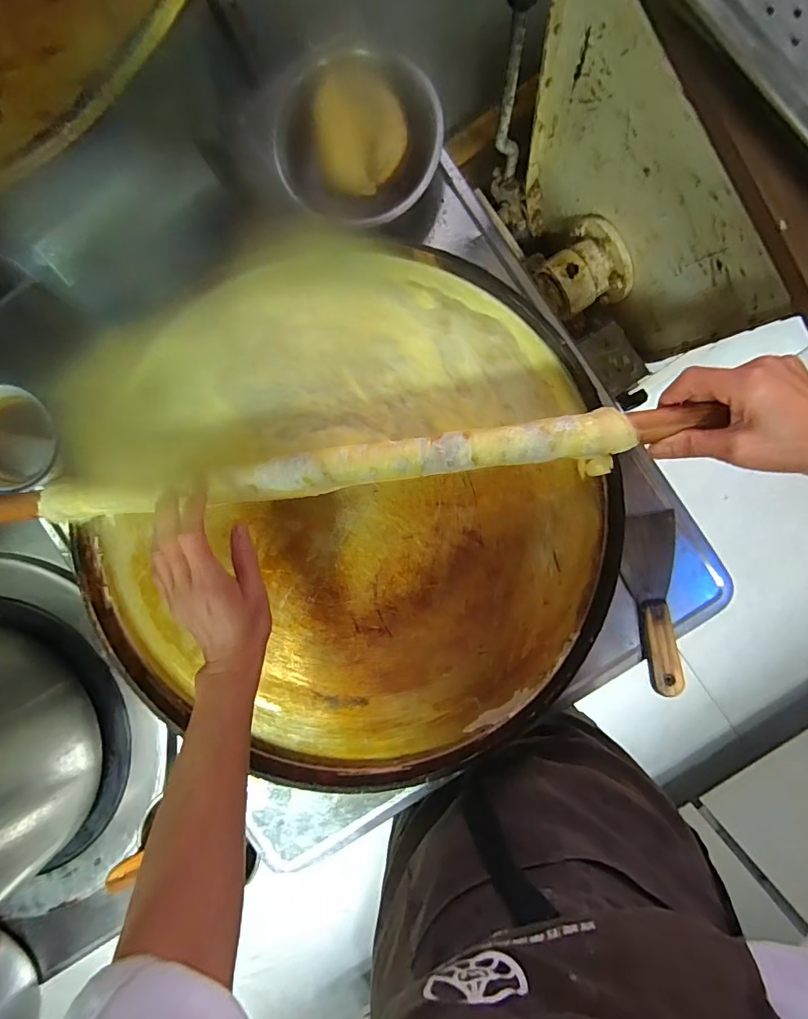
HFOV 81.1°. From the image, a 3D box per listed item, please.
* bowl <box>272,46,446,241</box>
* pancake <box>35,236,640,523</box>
[{"bbox_3d":[-0.046,-0.348,0.466,0.165,0.066,0.150,2,93,4],"label":"bowl"},{"bbox_3d":[-0.076,-0.143,0.425,0.445,0.130,0.247,-7,92,5],"label":"pancake"}]

